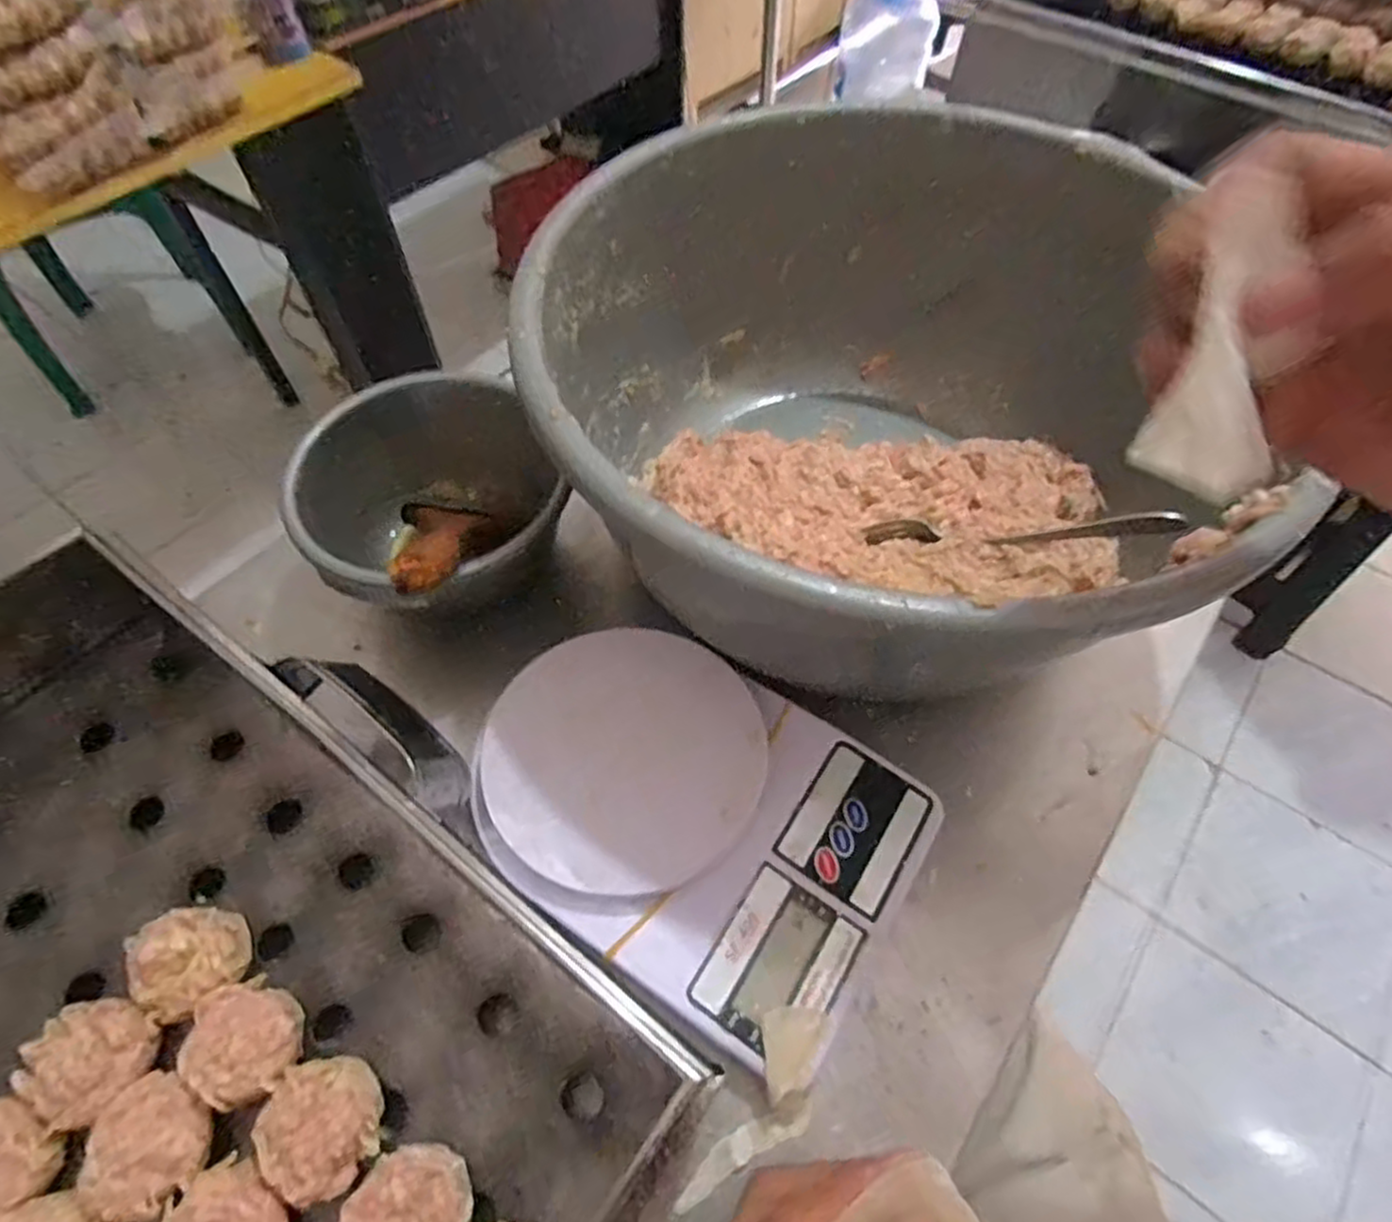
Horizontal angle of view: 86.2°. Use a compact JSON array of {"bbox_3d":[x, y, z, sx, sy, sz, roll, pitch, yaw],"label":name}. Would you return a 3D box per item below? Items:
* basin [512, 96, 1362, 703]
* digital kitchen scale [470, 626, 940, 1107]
[{"bbox_3d":[0.088,-0.115,0.422,0.343,0.163,0.349,0,57,0],"label":"basin"},{"bbox_3d":[-0.003,0.091,0.352,0.200,0.034,0.146,29,61,17],"label":"digital kitchen scale"}]

